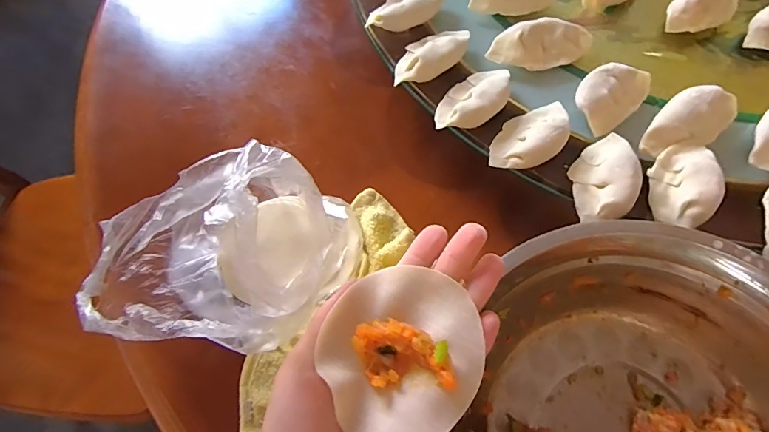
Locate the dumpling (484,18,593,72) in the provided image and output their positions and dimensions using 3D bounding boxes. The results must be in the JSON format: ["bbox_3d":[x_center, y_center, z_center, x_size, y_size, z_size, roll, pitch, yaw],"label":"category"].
[{"bbox_3d":[0.124,-0.135,0.341,0.080,0.020,0.031,-6,64,0],"label":"dumpling"}]

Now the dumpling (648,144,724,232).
[{"bbox_3d":[0.197,-0.024,0.283,0.036,0.021,0.063,14,66,9],"label":"dumpling"}]

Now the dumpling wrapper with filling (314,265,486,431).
[{"bbox_3d":[0.008,0.063,0.199,0.069,0.015,0.076,27,69,15],"label":"dumpling wrapper with filling"}]

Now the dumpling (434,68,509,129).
[{"bbox_3d":[0.067,-0.089,0.320,0.039,0.017,0.067,39,72,19],"label":"dumpling"}]

